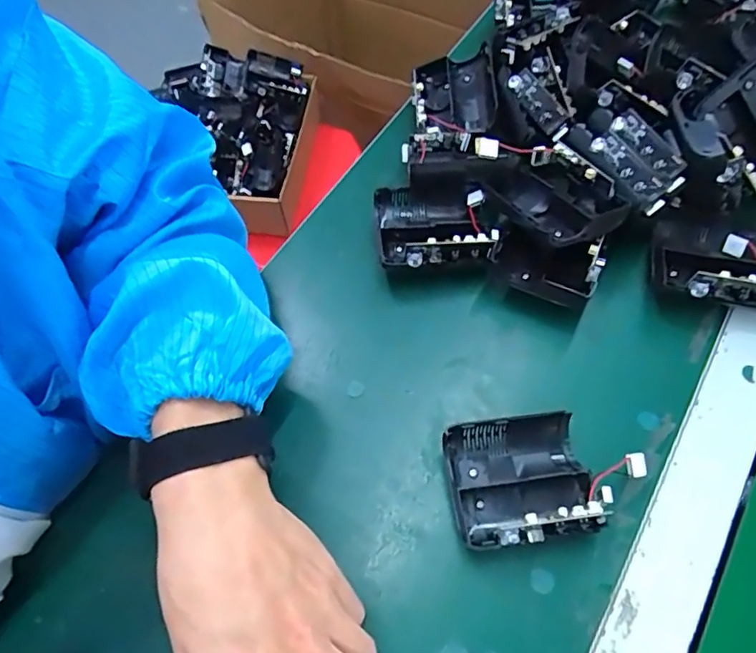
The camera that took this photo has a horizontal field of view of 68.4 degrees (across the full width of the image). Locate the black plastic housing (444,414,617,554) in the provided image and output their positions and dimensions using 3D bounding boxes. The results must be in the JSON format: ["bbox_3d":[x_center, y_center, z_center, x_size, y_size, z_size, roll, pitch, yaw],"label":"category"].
[{"bbox_3d":[0.081,0.087,0.317,0.080,0.036,0.069,-8,61,-1],"label":"black plastic housing"}]

